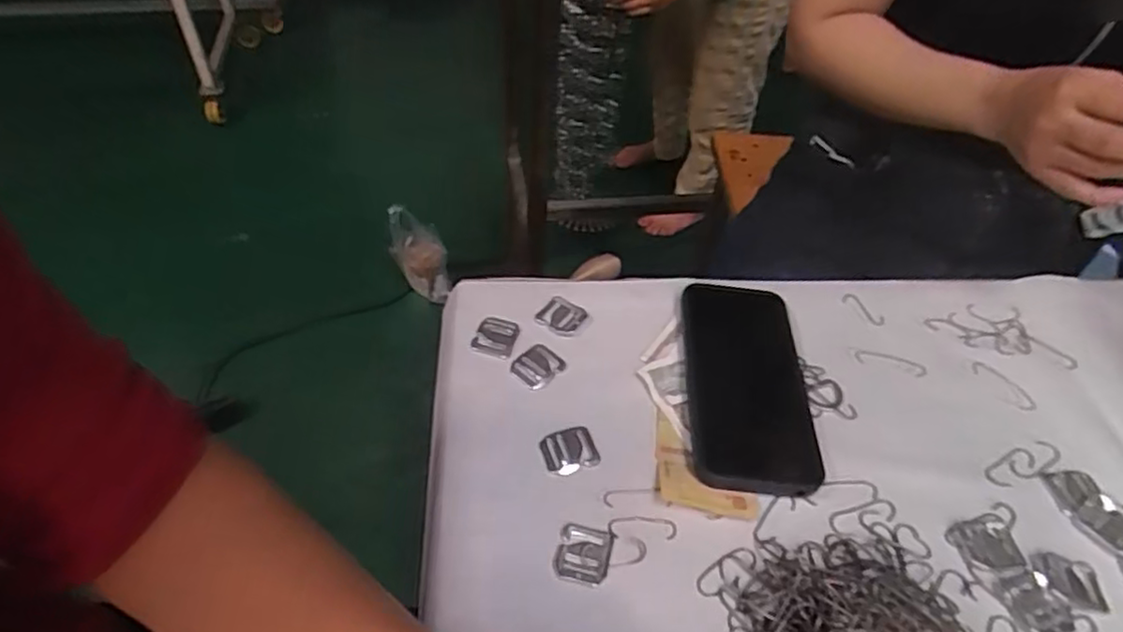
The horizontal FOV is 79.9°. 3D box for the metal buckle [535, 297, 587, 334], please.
[{"bbox_3d":[0.001,0.000,0.504,0.033,0.006,0.025,22,49,16],"label":"metal buckle"}]

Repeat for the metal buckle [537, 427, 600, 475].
[{"bbox_3d":[0.005,0.086,0.427,0.035,0.004,0.029,-12,49,-15],"label":"metal buckle"}]

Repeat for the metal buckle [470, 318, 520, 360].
[{"bbox_3d":[-0.047,0.015,0.484,0.028,0.005,0.032,12,47,7],"label":"metal buckle"}]

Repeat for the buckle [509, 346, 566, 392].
[{"bbox_3d":[-0.016,0.035,0.469,0.028,0.005,0.032,33,53,24],"label":"buckle"}]

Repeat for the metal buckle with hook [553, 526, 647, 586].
[{"bbox_3d":[0.022,0.136,0.380,0.049,0.004,0.033,9,47,4],"label":"metal buckle with hook"}]

